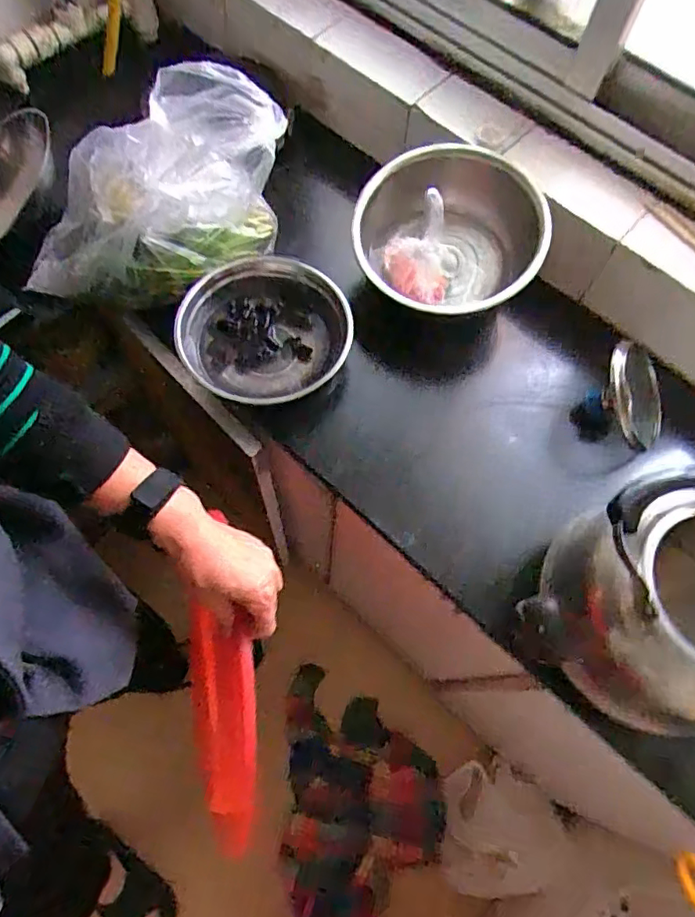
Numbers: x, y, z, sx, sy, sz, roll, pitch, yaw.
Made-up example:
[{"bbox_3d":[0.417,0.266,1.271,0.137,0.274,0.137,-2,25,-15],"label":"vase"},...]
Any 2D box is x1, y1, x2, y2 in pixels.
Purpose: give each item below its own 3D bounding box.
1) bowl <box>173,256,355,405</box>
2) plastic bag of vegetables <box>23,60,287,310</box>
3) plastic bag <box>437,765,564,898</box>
[{"bbox_3d":[-0.110,-0.167,0.744,0.210,0.063,0.219,1,67,-2],"label":"bowl"},{"bbox_3d":[-0.234,-0.316,0.654,0.322,0.266,0.156,4,67,-1],"label":"plastic bag of vegetables"},{"bbox_3d":[0.295,0.728,1.085,0.198,0.117,0.218,8,67,1],"label":"plastic bag"}]

